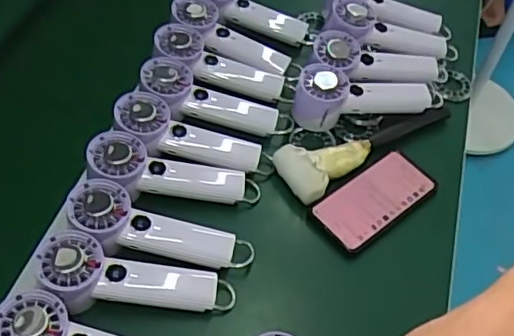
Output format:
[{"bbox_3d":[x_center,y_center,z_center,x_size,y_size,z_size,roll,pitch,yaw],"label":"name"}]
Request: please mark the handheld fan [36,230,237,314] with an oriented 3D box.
[{"bbox_3d":[-0.115,0.110,0.576,0.194,0.039,0.063,14,51,-11],"label":"handheld fan"}]

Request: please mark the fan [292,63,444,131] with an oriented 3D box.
[{"bbox_3d":[0.150,-0.100,0.757,0.212,0.060,0.063,-8,53,-11],"label":"fan"}]

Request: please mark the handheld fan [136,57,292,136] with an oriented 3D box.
[{"bbox_3d":[-0.052,-0.080,0.728,0.190,0.034,0.065,21,52,-8],"label":"handheld fan"}]

